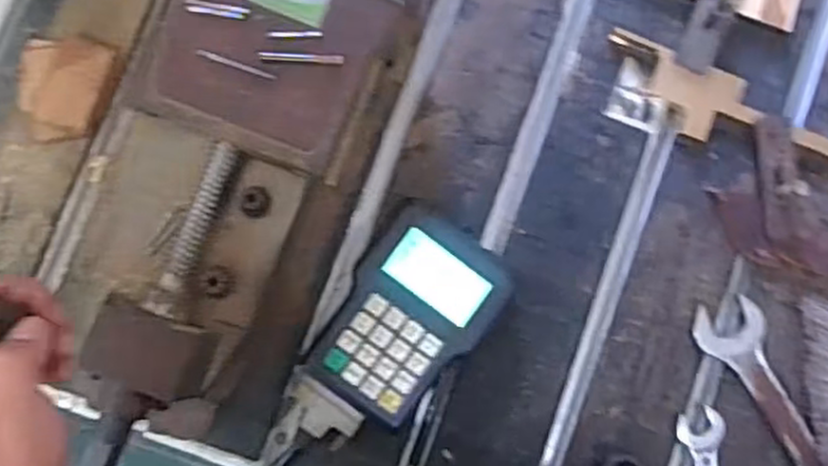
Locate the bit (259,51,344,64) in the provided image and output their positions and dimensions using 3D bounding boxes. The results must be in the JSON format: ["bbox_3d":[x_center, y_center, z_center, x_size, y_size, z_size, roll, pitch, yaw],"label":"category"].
[{"bbox_3d":[-0.070,-0.109,0.467,0.051,0.004,0.005,1,86,-5],"label":"bit"}]

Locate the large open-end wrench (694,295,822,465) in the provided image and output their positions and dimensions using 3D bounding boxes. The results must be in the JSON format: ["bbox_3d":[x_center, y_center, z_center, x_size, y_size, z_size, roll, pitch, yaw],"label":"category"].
[{"bbox_3d":[0.304,0.166,0.589,0.054,0.010,0.250,-29,89,-7],"label":"large open-end wrench"}]

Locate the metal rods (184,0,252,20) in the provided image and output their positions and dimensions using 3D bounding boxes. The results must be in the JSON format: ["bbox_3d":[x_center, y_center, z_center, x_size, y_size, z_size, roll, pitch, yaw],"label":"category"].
[{"bbox_3d":[-0.120,-0.137,0.460,0.039,0.004,0.008,6,85,-5],"label":"metal rods"}]

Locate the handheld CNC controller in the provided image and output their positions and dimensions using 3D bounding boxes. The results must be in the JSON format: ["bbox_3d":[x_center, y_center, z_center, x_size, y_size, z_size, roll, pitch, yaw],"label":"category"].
[{"bbox_3d":[-0.005,0.063,0.553,0.101,0.036,0.149,37,83,-2],"label":"handheld CNC controller"}]

